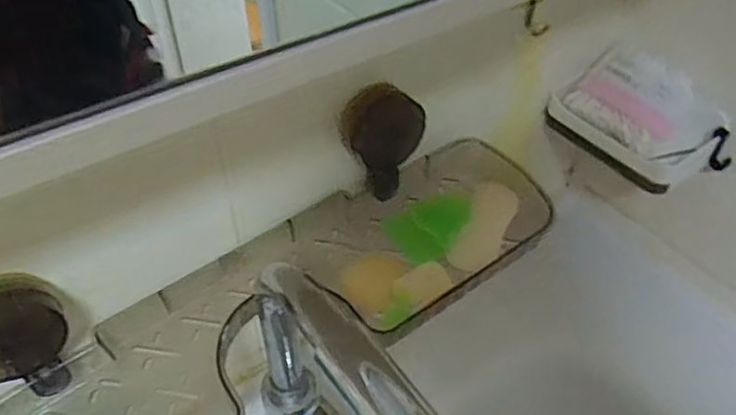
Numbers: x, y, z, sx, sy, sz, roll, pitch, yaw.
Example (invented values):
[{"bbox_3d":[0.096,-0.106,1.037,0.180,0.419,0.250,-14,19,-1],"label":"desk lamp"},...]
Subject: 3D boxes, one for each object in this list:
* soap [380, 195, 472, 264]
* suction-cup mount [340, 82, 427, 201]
[{"bbox_3d":[0.050,0.014,0.478,0.063,0.023,0.043,-20,49,-20],"label":"soap"},{"bbox_3d":[0.010,-0.046,0.458,0.054,0.086,0.023,-13,47,-14],"label":"suction-cup mount"}]

